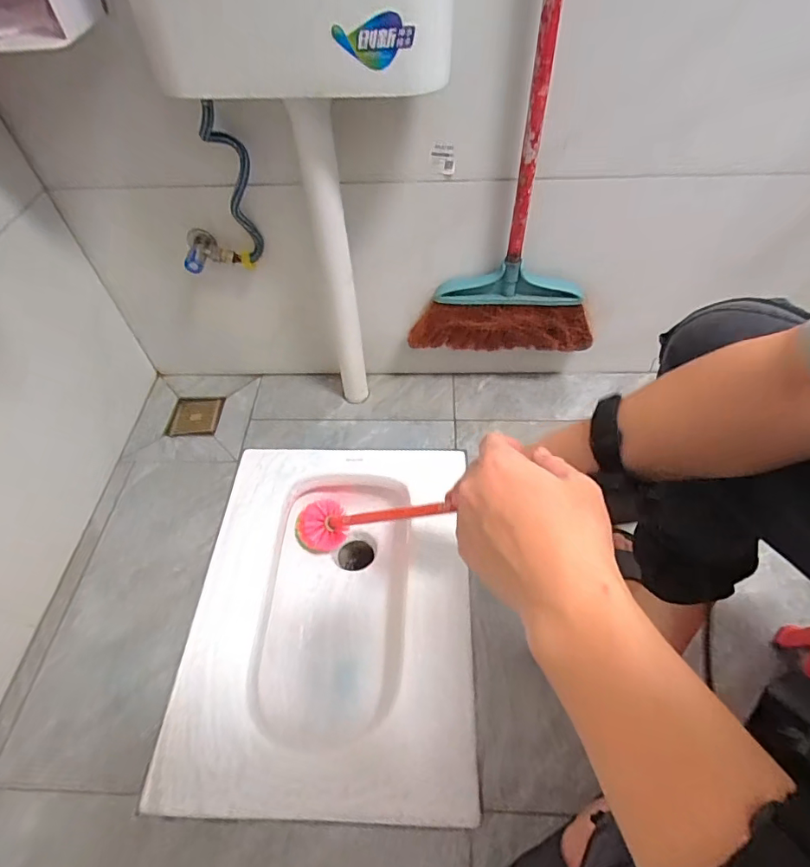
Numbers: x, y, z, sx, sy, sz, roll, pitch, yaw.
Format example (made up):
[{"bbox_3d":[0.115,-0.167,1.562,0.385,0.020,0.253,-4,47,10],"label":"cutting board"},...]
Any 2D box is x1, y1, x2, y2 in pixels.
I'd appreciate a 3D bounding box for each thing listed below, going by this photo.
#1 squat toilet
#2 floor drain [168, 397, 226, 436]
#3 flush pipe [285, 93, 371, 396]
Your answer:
[{"bbox_3d":[-0.104,0.290,0.799,0.409,0.159,0.538,0,52,3],"label":"squat toilet"},{"bbox_3d":[-0.419,-0.034,0.979,0.094,0.010,0.098,-4,52,0],"label":"floor drain"},{"bbox_3d":[-0.110,-0.254,0.794,0.055,0.519,0.123,-10,52,-5],"label":"flush pipe"}]

